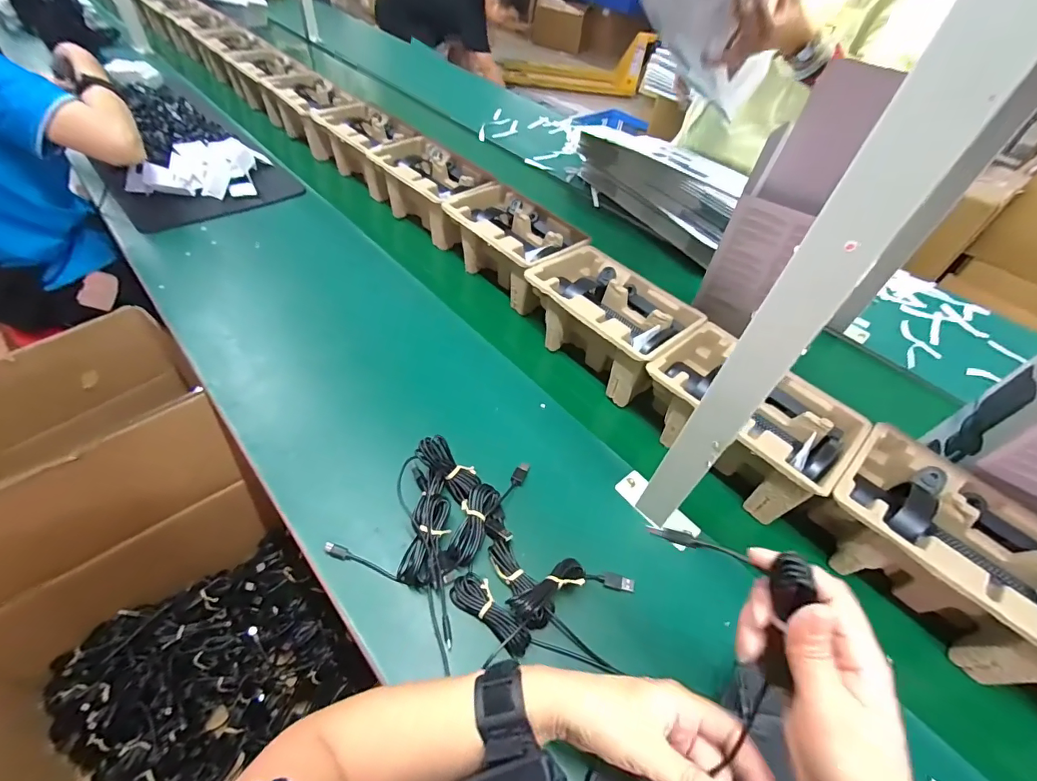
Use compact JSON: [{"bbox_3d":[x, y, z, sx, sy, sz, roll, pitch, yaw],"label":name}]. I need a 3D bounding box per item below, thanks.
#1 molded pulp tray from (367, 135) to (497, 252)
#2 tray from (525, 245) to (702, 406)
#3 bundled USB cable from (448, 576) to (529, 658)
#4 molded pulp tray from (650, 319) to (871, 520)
[{"bbox_3d":[-0.164,-0.376,0.879,0.242,0.131,0.153,37,55,25],"label":"molded pulp tray"},{"bbox_3d":[0.132,-0.099,0.669,0.147,0.111,0.228,-31,58,-29],"label":"tray"},{"bbox_3d":[-0.026,0.214,0.431,0.089,0.014,0.032,32,53,21],"label":"bundled USB cable"},{"bbox_3d":[0.284,0.042,0.566,0.152,0.106,0.217,-32,59,-30],"label":"molded pulp tray"}]

